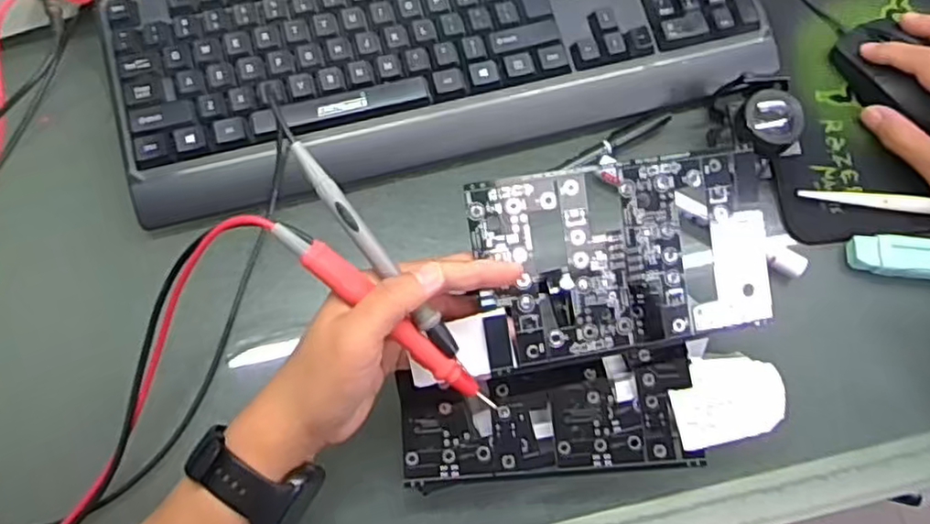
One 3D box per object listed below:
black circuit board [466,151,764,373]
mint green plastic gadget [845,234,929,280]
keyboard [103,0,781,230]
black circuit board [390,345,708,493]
[{"bbox_3d":[0.089,-0.003,0.383,0.164,0.005,0.100,-8,94,-8],"label":"black circuit board"},{"bbox_3d":[0.284,-0.003,0.440,0.075,0.018,0.026,8,71,0],"label":"mint green plastic gadget"},{"bbox_3d":[-0.009,-0.149,0.462,0.425,0.025,0.156,-15,77,-5],"label":"keyboard"},{"bbox_3d":[0.047,0.086,0.392,0.163,0.012,0.064,-4,71,-4],"label":"black circuit board"}]

